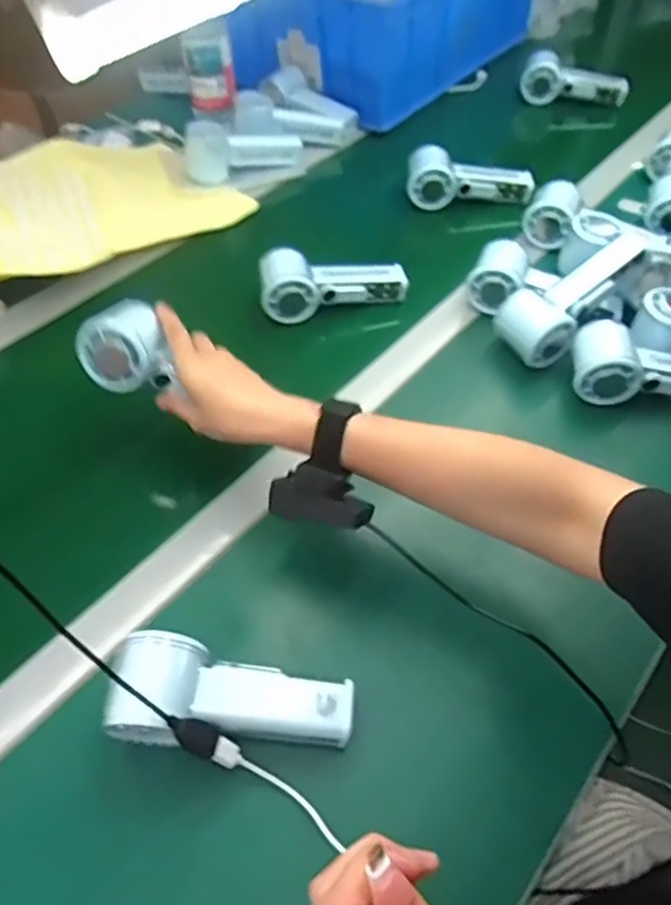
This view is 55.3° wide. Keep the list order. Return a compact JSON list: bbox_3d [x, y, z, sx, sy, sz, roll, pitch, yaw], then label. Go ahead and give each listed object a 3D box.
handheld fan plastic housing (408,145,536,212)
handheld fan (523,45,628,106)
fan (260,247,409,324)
[{"bbox_3d":[0.168,-0.340,0.795,0.156,0.049,0.073,6,52,4],"label":"handheld fan plastic housing"},{"bbox_3d":[0.364,-0.565,0.970,0.154,0.060,0.037,3,52,2],"label":"handheld fan"},{"bbox_3d":[-0.002,-0.176,0.673,0.152,0.048,0.068,0,51,0],"label":"fan"}]

